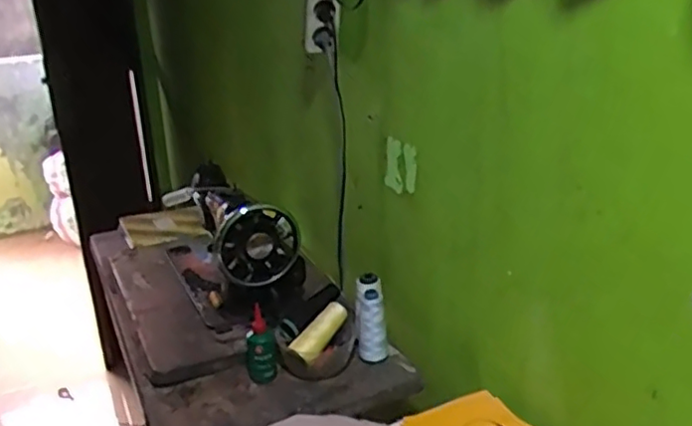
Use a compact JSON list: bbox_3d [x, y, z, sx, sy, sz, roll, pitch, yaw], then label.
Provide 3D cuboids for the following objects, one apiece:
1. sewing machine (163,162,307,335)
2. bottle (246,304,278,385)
[{"bbox_3d":[-0.208,0.057,1.200,0.175,0.227,0.331,-12,23,-24],"label":"sewing machine"},{"bbox_3d":[-0.129,0.199,0.988,0.046,0.106,0.044,-6,21,-10],"label":"bottle"}]

